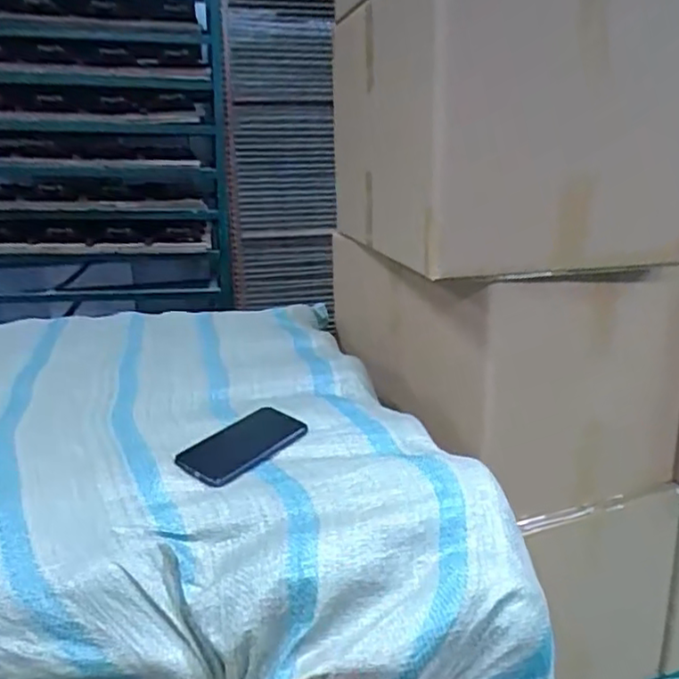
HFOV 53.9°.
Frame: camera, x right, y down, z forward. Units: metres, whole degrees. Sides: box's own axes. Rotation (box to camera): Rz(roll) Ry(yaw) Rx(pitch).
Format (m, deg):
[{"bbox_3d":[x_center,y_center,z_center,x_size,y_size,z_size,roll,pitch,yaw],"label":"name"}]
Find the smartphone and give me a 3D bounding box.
[{"bbox_3d":[-0.117,0.130,0.817,0.091,0.016,0.156,13,25,35],"label":"smartphone"}]

